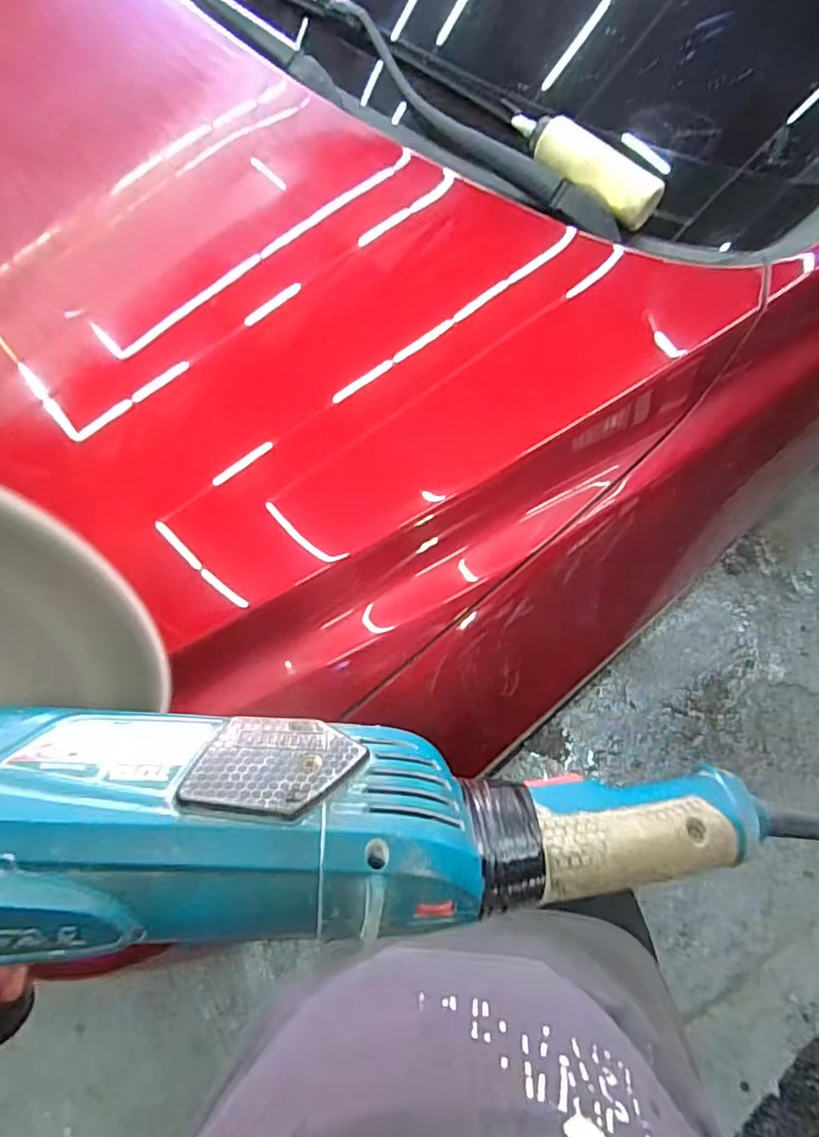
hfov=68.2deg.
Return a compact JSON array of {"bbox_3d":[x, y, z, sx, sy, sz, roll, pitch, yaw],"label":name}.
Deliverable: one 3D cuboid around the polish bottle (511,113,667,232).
[{"bbox_3d":[0.200,-0.477,0.708,0.198,0.049,0.054,38,72,17],"label":"polish bottle"}]

